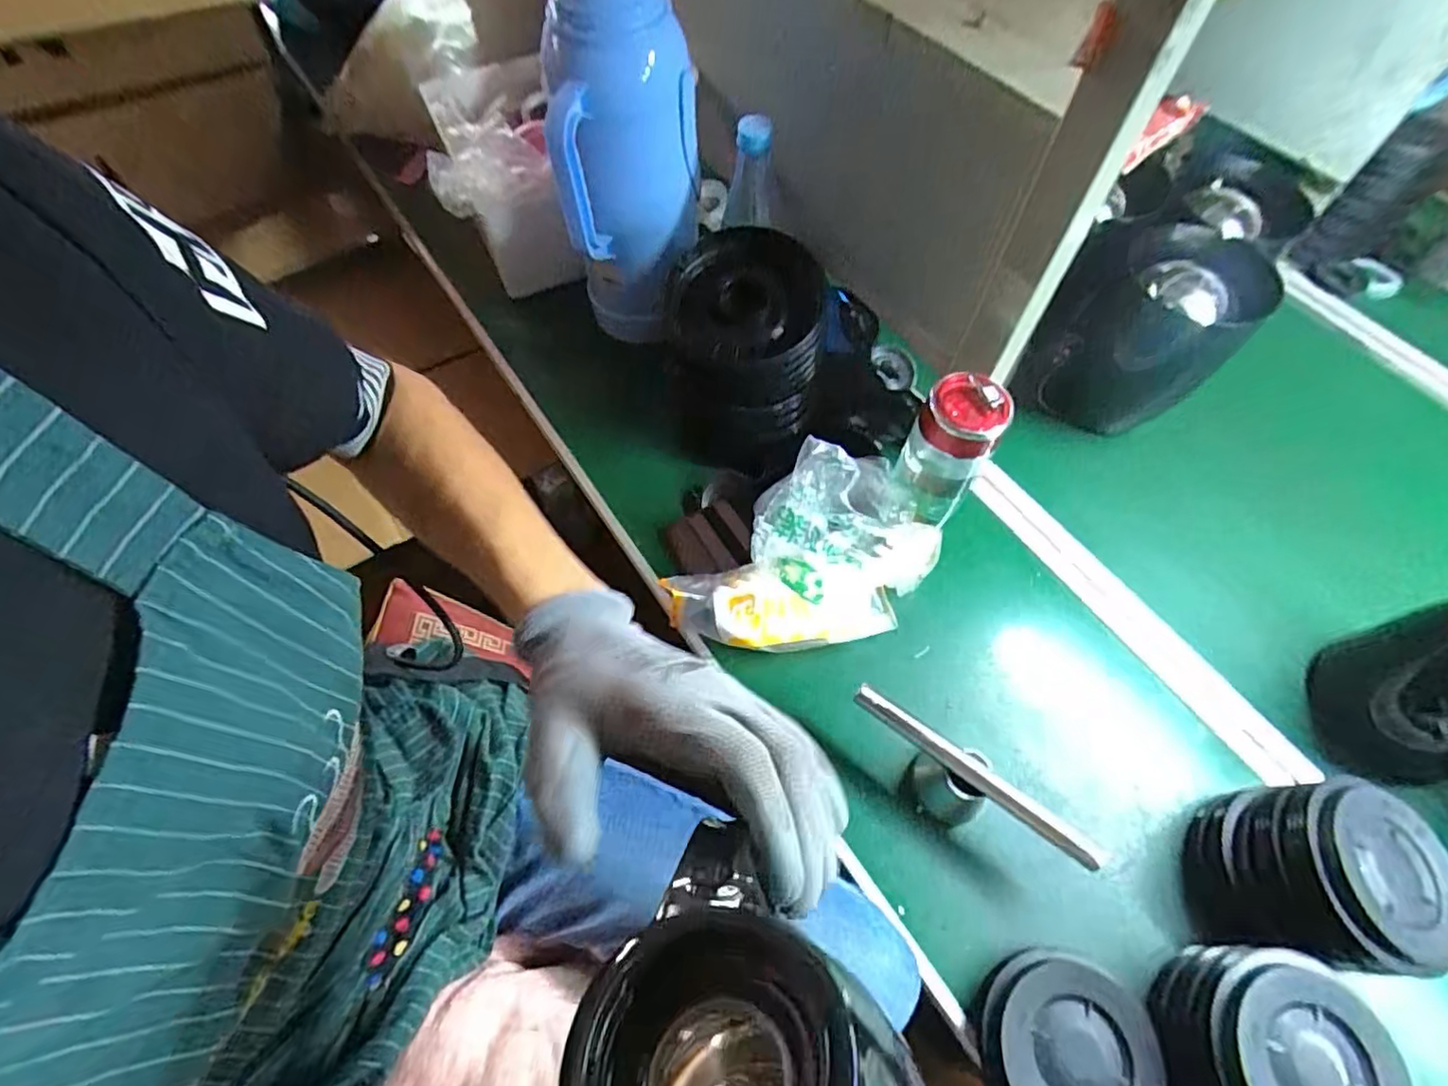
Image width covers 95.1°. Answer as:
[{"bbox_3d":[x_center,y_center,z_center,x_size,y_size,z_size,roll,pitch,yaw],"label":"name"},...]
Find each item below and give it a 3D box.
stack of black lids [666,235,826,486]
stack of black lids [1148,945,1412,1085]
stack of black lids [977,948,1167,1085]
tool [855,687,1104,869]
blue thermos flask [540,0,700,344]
[{"bbox_3d":[0.016,-0.174,0.646,0.138,0.194,0.136,-3,61,-3],"label":"stack of black lids"},{"bbox_3d":[0.365,0.344,0.446,0.122,0.068,0.117,14,62,6],"label":"stack of black lids"},{"bbox_3d":[0.239,0.351,0.460,0.116,0.035,0.119,-25,65,-15],"label":"stack of black lids"},{"bbox_3d":[0.184,0.191,0.522,0.198,0.078,0.048,33,65,15],"label":"tool"},{"bbox_3d":[-0.088,-0.330,0.613,0.122,0.350,0.116,-5,62,-4],"label":"blue thermos flask"}]

